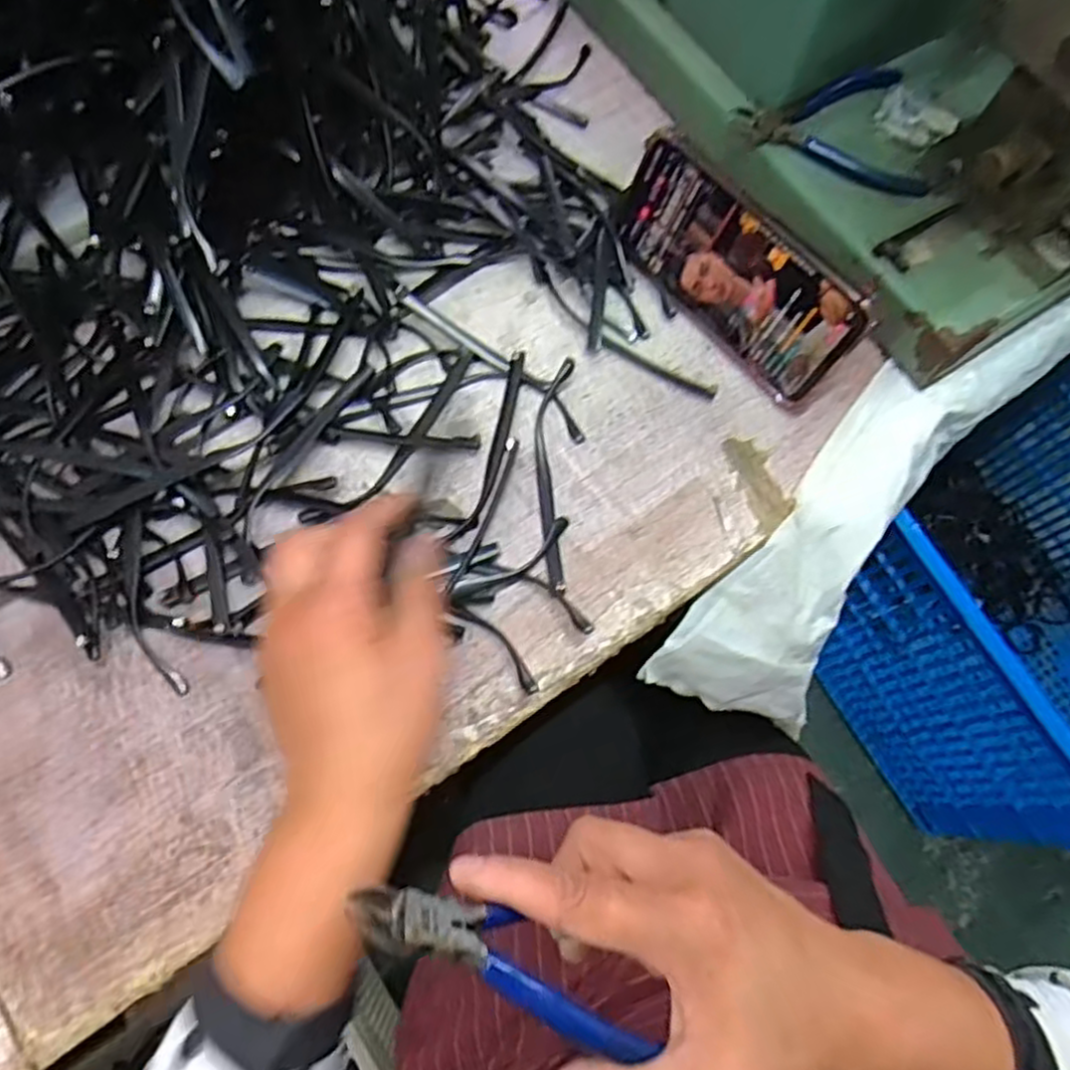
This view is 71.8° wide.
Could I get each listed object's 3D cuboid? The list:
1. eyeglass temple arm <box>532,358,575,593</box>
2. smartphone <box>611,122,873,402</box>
[{"bbox_3d":[0.008,-0.035,0.414,0.021,0.014,0.135,4,70,-2],"label":"eyeglass temple arm"},{"bbox_3d":[0.113,-0.154,0.428,0.006,0.077,0.160,-36,79,-33],"label":"smartphone"}]

